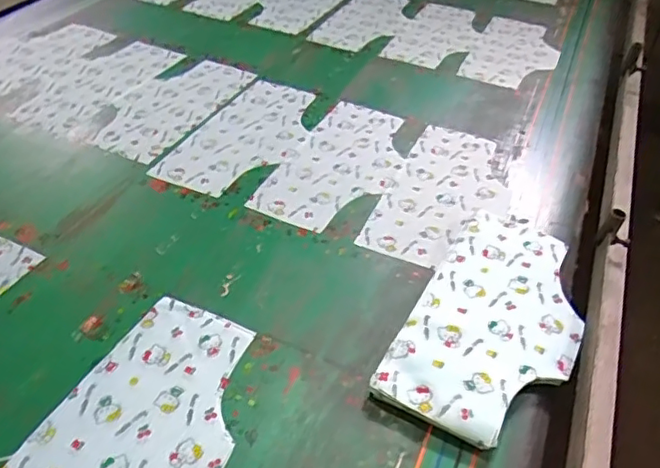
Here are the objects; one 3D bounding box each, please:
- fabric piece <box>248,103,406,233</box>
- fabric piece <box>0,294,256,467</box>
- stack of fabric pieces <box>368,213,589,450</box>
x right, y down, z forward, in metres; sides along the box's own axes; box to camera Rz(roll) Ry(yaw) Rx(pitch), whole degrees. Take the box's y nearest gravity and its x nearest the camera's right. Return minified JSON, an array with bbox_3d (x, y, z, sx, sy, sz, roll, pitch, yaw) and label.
[{"bbox_3d":[0.021,-0.114,0.885,0.162,0.008,0.324,18,43,17],"label":"fabric piece"},{"bbox_3d":[-0.184,0.192,0.527,0.169,0.006,0.322,18,43,17],"label":"fabric piece"},{"bbox_3d":[0.191,0.091,0.655,0.171,0.022,0.327,21,44,20],"label":"stack of fabric pieces"}]

